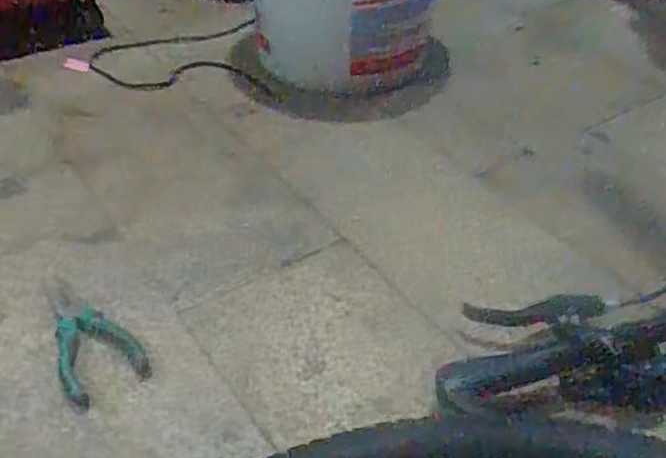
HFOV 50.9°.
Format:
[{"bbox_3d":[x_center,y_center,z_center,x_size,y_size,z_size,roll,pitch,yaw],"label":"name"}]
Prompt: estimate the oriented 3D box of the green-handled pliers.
[{"bbox_3d":[-0.232,0.094,0.649,0.074,0.017,0.153,-24,47,-28],"label":"green-handled pliers"}]

